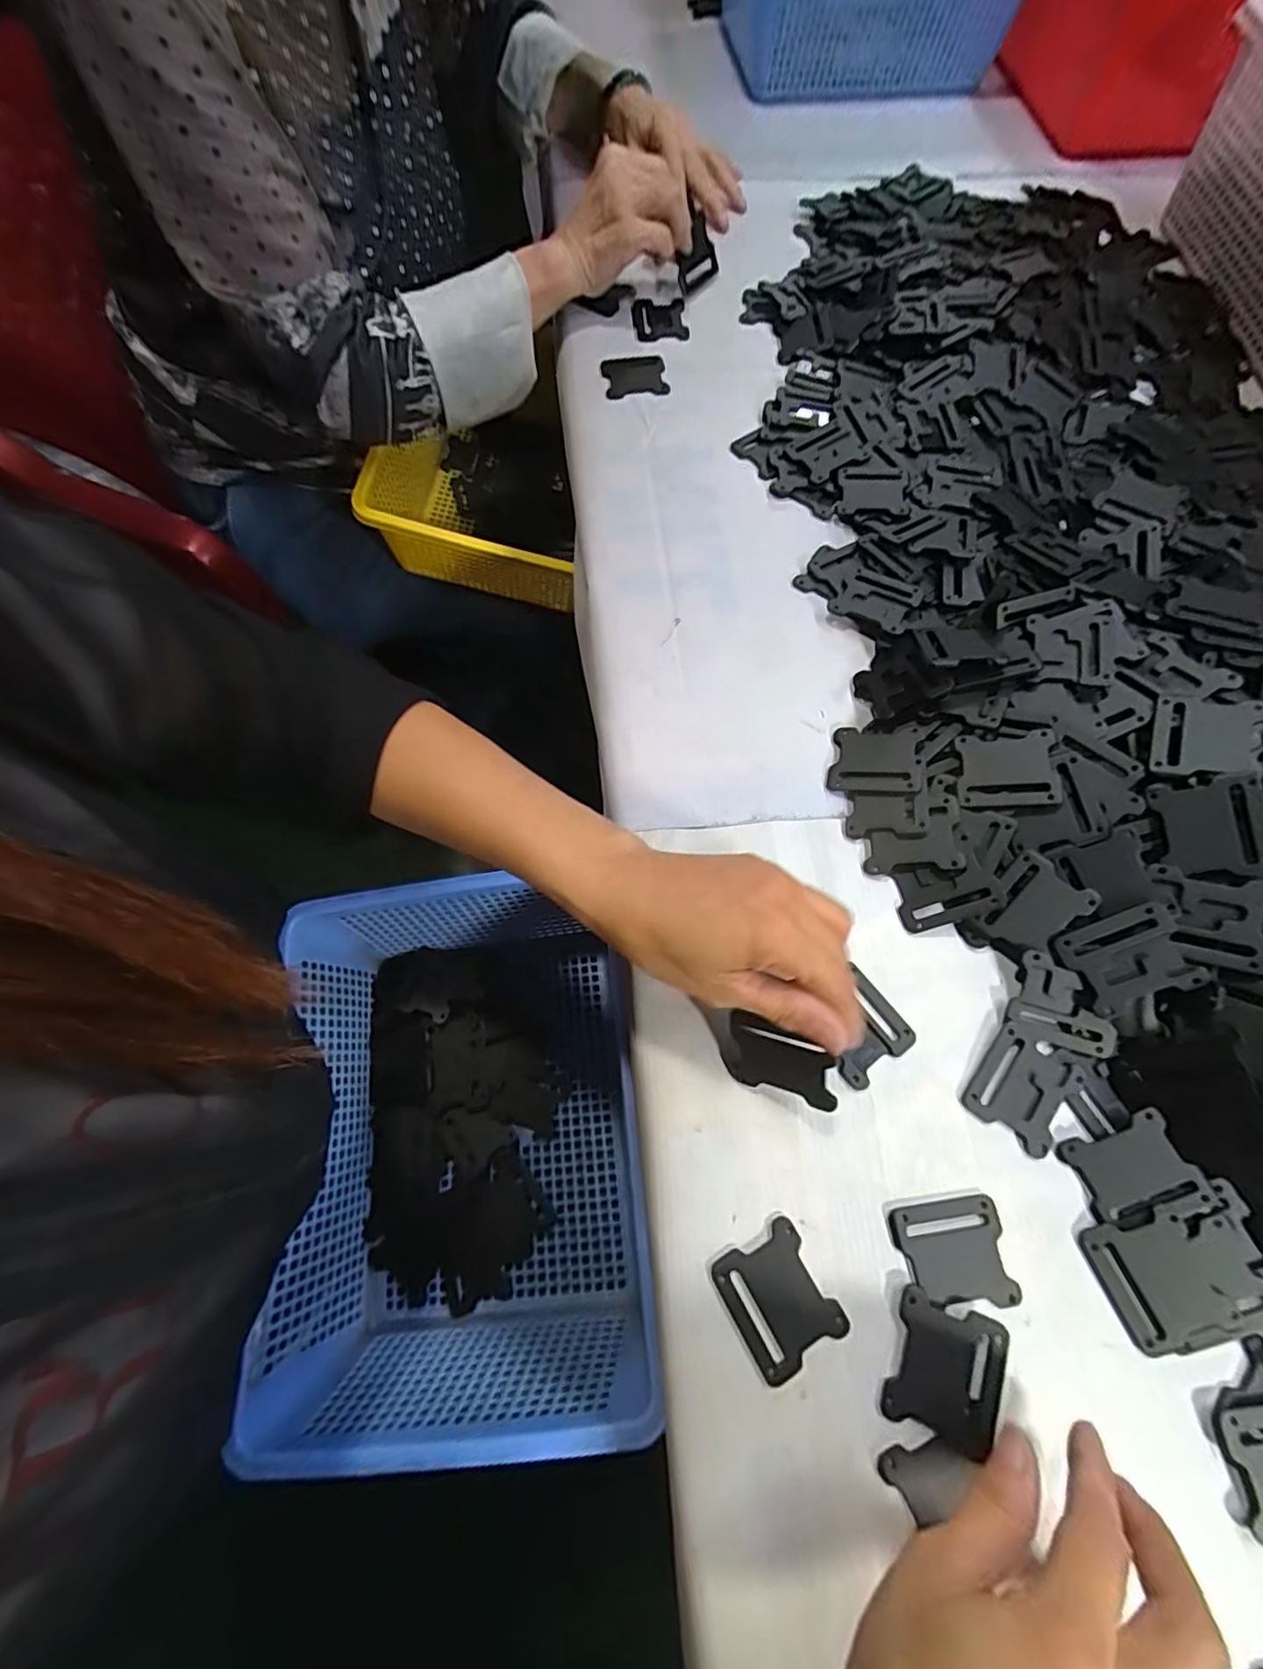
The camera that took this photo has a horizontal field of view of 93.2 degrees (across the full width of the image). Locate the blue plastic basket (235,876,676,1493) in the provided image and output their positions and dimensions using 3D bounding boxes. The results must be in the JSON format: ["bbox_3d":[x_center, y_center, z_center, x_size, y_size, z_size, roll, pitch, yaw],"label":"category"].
[{"bbox_3d":[-0.107,0.187,0.394,0.215,0.111,0.297,-5,70,-3],"label":"blue plastic basket"}]

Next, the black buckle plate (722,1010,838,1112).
[{"bbox_3d":[0.069,0.107,0.285,0.054,0.039,0.005,5,23,35],"label":"black buckle plate"}]

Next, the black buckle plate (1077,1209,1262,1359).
[{"bbox_3d":[0.245,0.196,0.265,0.064,0.004,0.051,-23,72,6],"label":"black buckle plate"}]

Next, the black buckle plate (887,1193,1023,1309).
[{"bbox_3d":[0.147,0.192,0.274,0.049,0.005,0.041,-7,70,-4],"label":"black buckle plate"}]

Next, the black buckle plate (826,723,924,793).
[{"bbox_3d":[0.144,-0.045,0.353,0.049,0.004,0.044,1,68,24],"label":"black buckle plate"}]

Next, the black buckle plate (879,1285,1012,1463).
[{"bbox_3d":[0.136,0.230,0.255,0.046,0.011,0.049,20,71,6],"label":"black buckle plate"}]

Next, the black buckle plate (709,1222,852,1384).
[{"bbox_3d":[0.066,0.208,0.267,0.043,0.004,0.050,-29,73,-11],"label":"black buckle plate"}]

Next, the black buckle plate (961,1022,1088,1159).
[{"bbox_3d":[0.196,0.126,0.299,0.044,0.005,0.050,35,73,11],"label":"black buckle plate"}]

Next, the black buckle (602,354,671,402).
[{"bbox_3d":[0.003,-0.369,0.481,0.051,0.004,0.047,-8,70,-4],"label":"black buckle"}]

